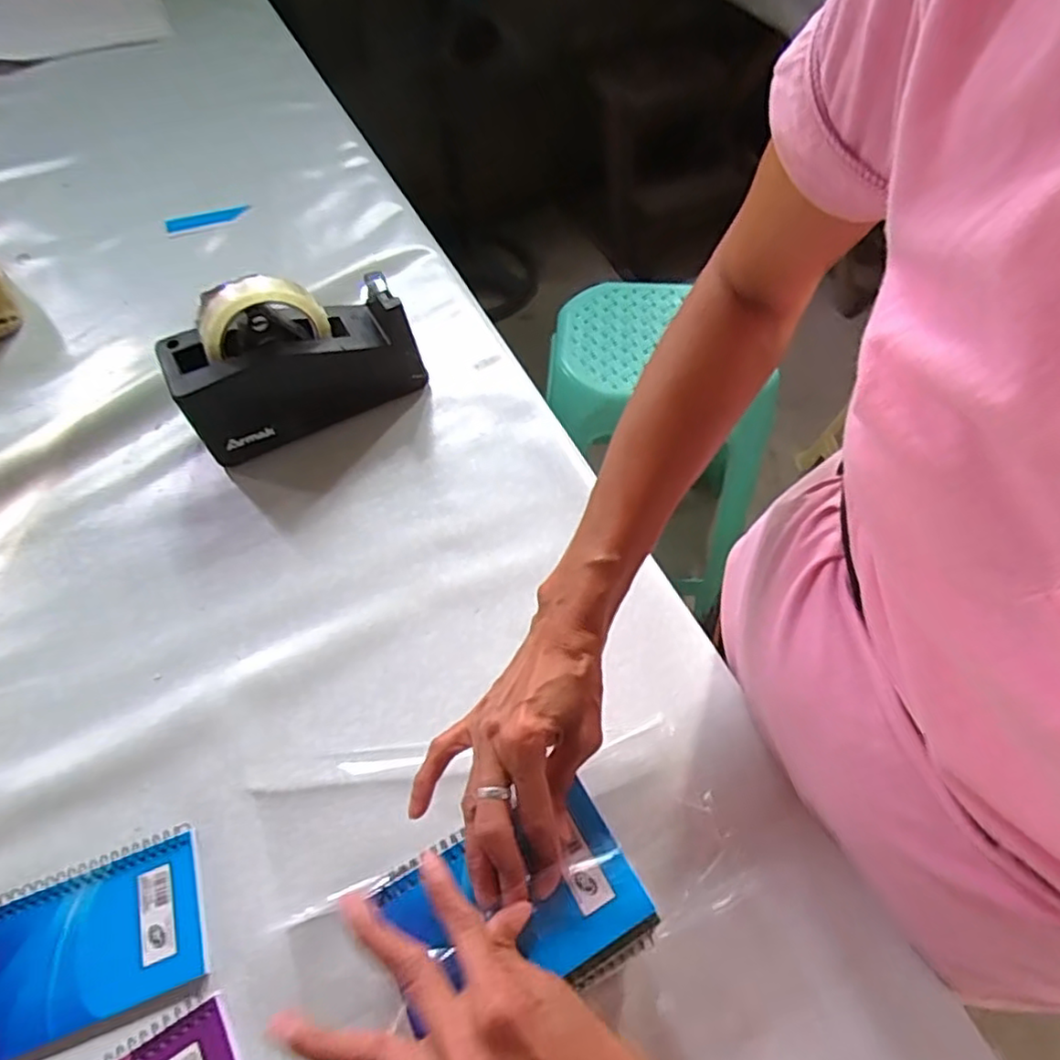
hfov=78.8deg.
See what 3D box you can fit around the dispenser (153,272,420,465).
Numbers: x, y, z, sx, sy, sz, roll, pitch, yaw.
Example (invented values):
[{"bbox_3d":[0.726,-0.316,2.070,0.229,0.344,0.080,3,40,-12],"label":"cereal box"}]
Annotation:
[{"bbox_3d":[-0.203,-0.151,0.559,0.198,0.128,0.070,-25,60,-14],"label":"dispenser"}]

